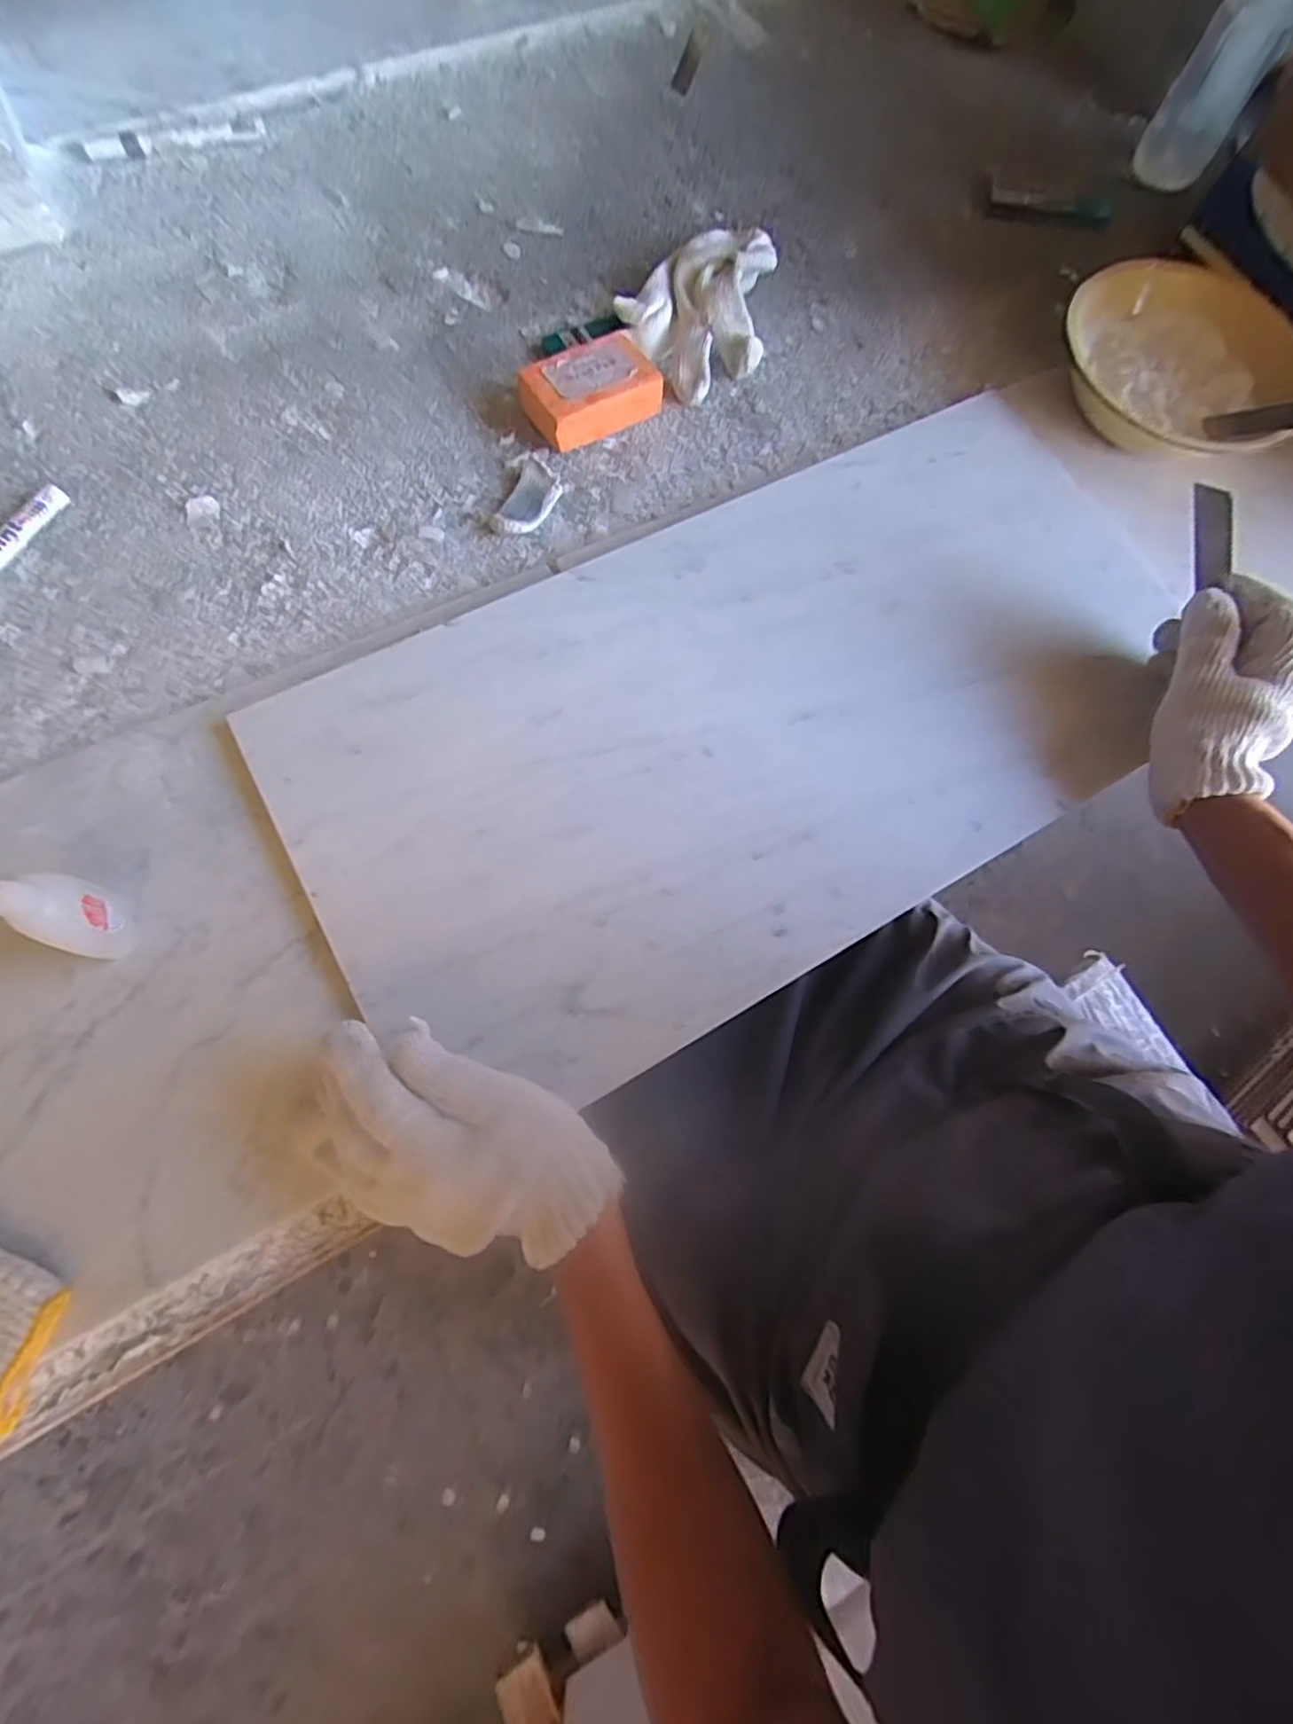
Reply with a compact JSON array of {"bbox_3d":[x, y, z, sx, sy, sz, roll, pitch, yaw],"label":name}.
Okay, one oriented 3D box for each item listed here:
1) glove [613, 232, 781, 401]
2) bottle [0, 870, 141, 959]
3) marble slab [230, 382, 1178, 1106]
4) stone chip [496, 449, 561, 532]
[{"bbox_3d":[0.053,-0.441,0.519,0.137,0.033,0.110,-42,78,-13],"label":"glove"},{"bbox_3d":[-0.295,0.022,0.324,0.036,0.092,0.032,21,73,4],"label":"bottle"},{"bbox_3d":[0.081,-0.103,0.422,0.590,0.022,0.300,-28,76,-10],"label":"marble slab"},{"bbox_3d":[-0.084,-0.271,0.477,0.039,0.013,0.078,18,73,4],"label":"stone chip"}]

